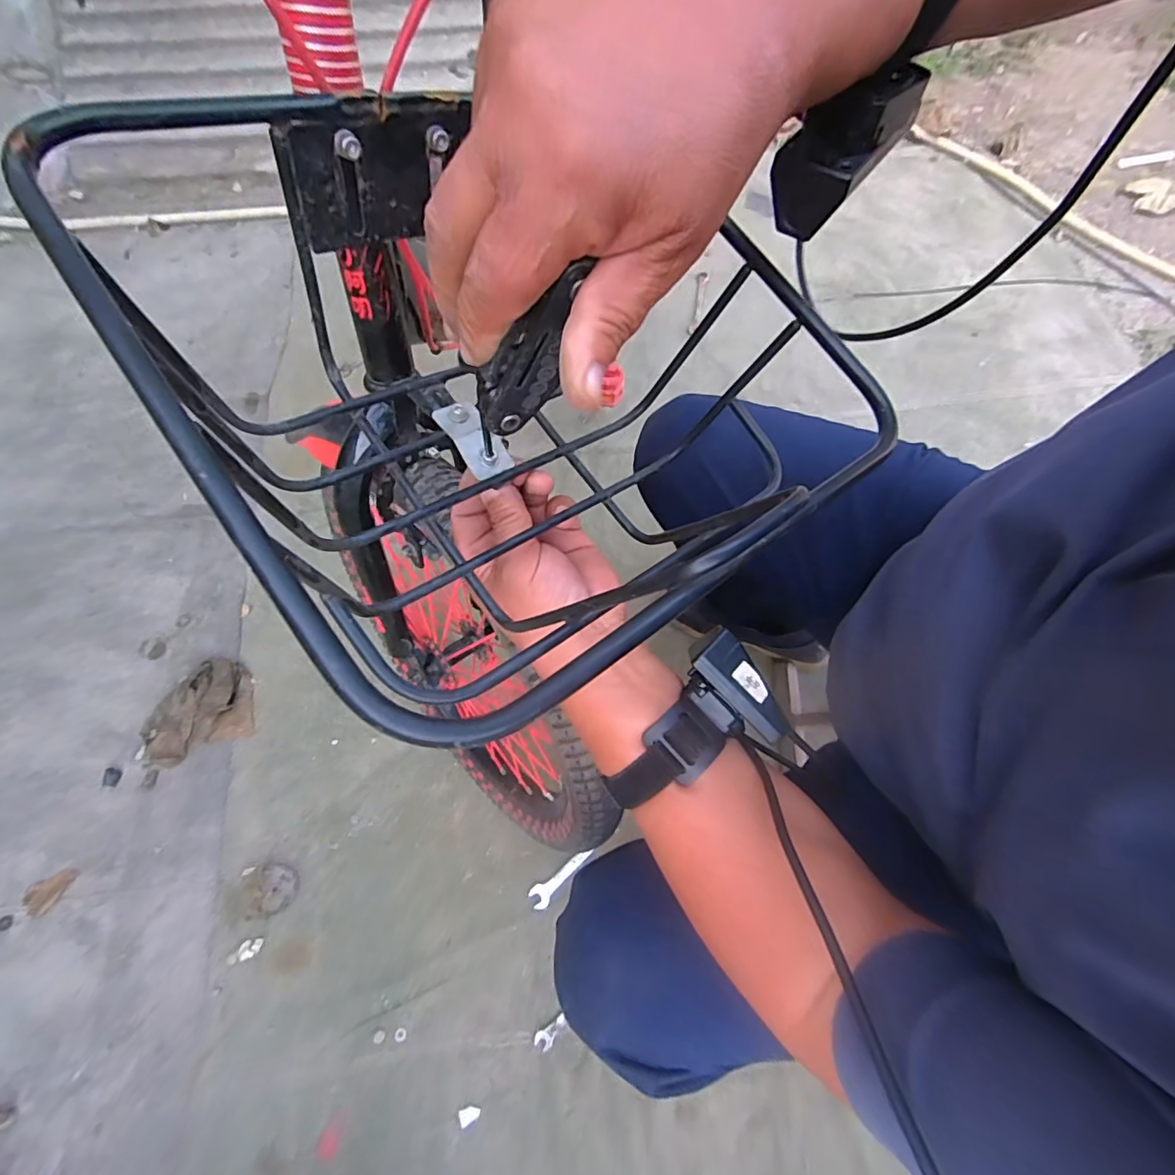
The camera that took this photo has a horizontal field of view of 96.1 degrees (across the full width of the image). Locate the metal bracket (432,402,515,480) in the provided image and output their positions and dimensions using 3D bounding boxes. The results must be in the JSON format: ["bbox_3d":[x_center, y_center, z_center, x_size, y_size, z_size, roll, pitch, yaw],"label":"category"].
[{"bbox_3d":[-0.065,-0.085,0.299,0.025,0.007,0.050,-36,82,-17],"label":"metal bracket"}]

